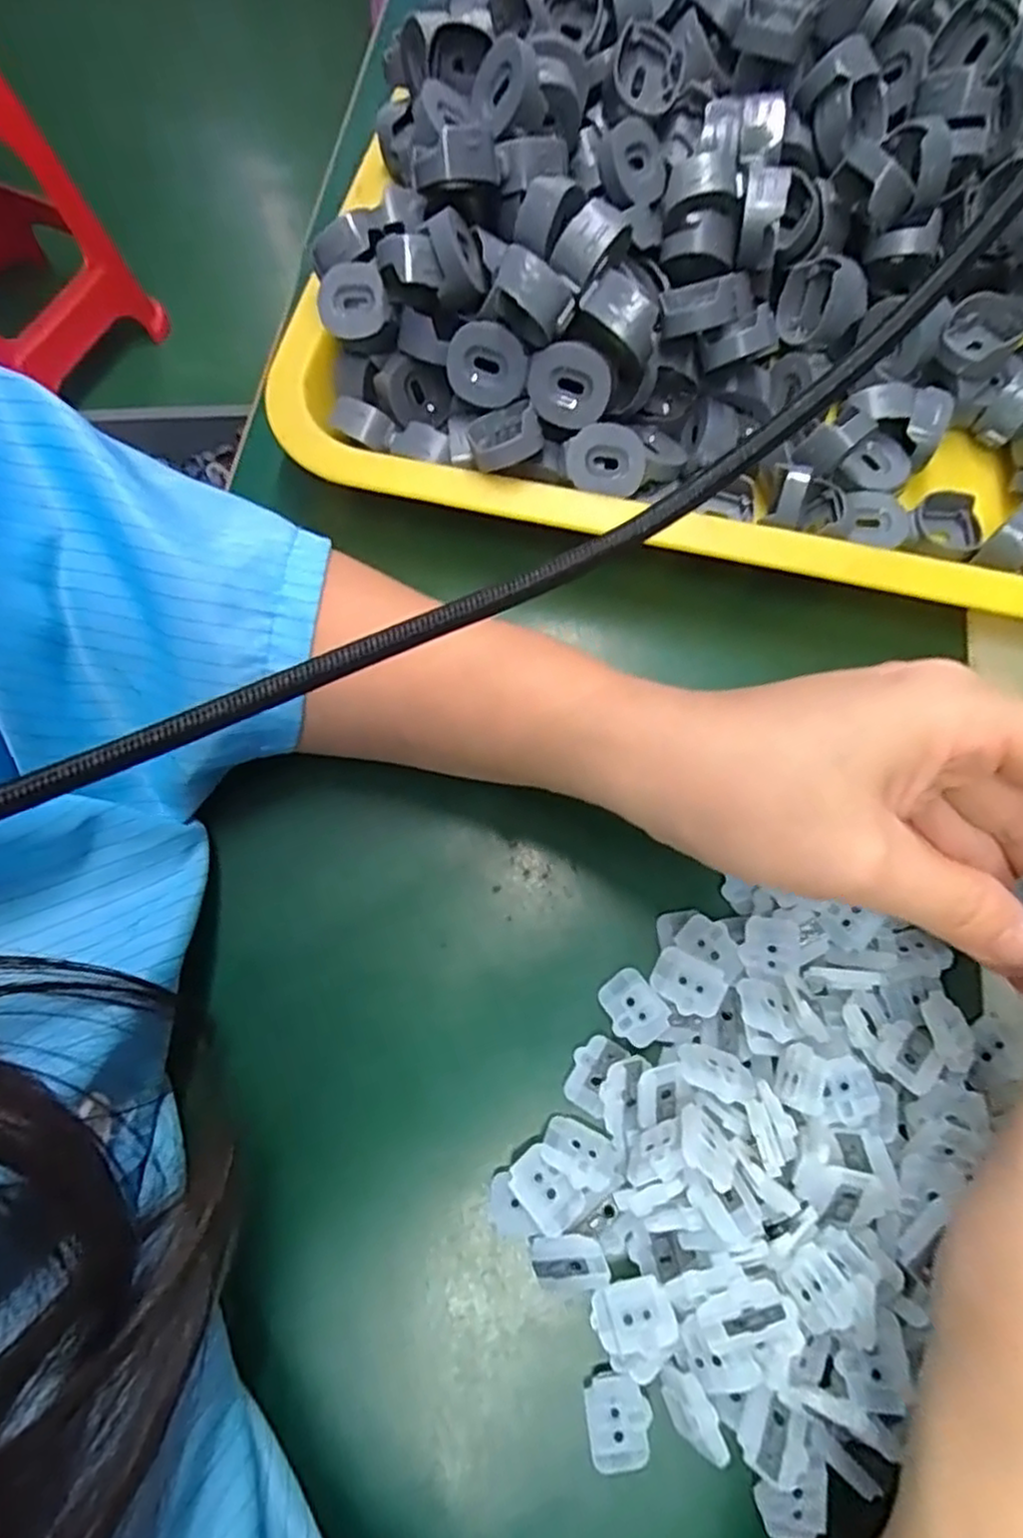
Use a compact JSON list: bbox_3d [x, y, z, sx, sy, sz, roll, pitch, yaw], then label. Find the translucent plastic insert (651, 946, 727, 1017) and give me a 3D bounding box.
[{"bbox_3d":[0.054,0.066,0.217,0.021,0.007,0.016,26,74,9],"label":"translucent plastic insert"}]

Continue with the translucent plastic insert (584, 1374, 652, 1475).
[{"bbox_3d":[0.029,0.177,0.191,0.017,0.004,0.020,-6,72,-1],"label":"translucent plastic insert"}]

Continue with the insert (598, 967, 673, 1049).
[{"bbox_3d":[0.038,0.075,0.220,0.017,0.005,0.022,-36,75,-10],"label":"insert"}]

